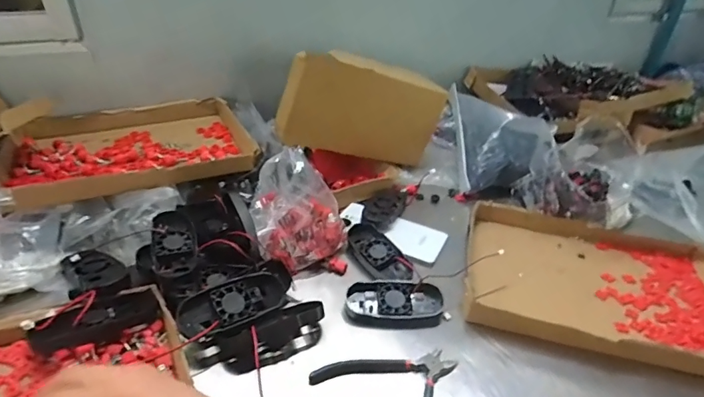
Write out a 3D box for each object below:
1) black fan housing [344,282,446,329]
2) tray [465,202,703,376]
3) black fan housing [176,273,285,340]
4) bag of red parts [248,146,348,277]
[{"bbox_3d":[0.051,0.128,0.524,0.111,0.025,0.058,1,33,-4],"label":"black fan housing"},{"bbox_3d":[0.315,0.104,0.566,0.324,0.036,0.244,10,33,9],"label":"tray"},{"bbox_3d":[-0.129,0.117,0.483,0.112,0.029,0.050,-22,67,-25],"label":"black fan housing"},{"bbox_3d":[-0.067,0.021,0.575,0.121,0.144,0.092,-4,34,-12],"label":"bag of red parts"}]

